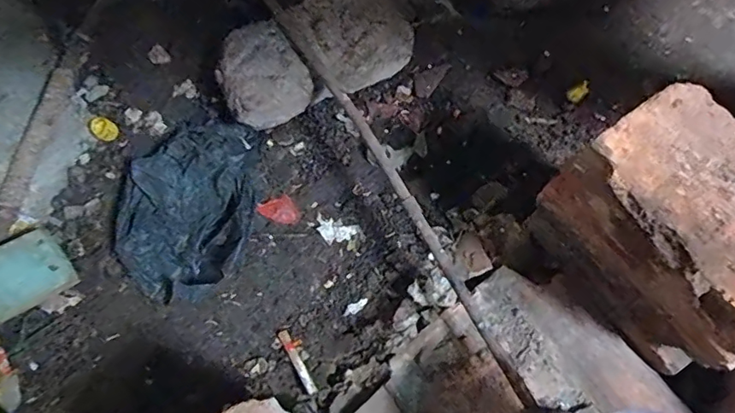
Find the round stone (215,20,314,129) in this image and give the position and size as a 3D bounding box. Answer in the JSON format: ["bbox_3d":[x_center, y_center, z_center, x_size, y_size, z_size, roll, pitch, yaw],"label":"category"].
[{"bbox_3d":[-0.119,-0.148,0.583,0.095,0.066,0.106,-21,74,-5],"label":"round stone"}]

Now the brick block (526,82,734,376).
[{"bbox_3d":[0.250,0.031,0.426,0.103,0.171,0.195,-35,76,-9],"label":"brick block"}]

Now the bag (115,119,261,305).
[{"bbox_3d":[-0.196,-0.007,0.541,0.147,0.055,0.215,-2,73,0],"label":"bag"}]

